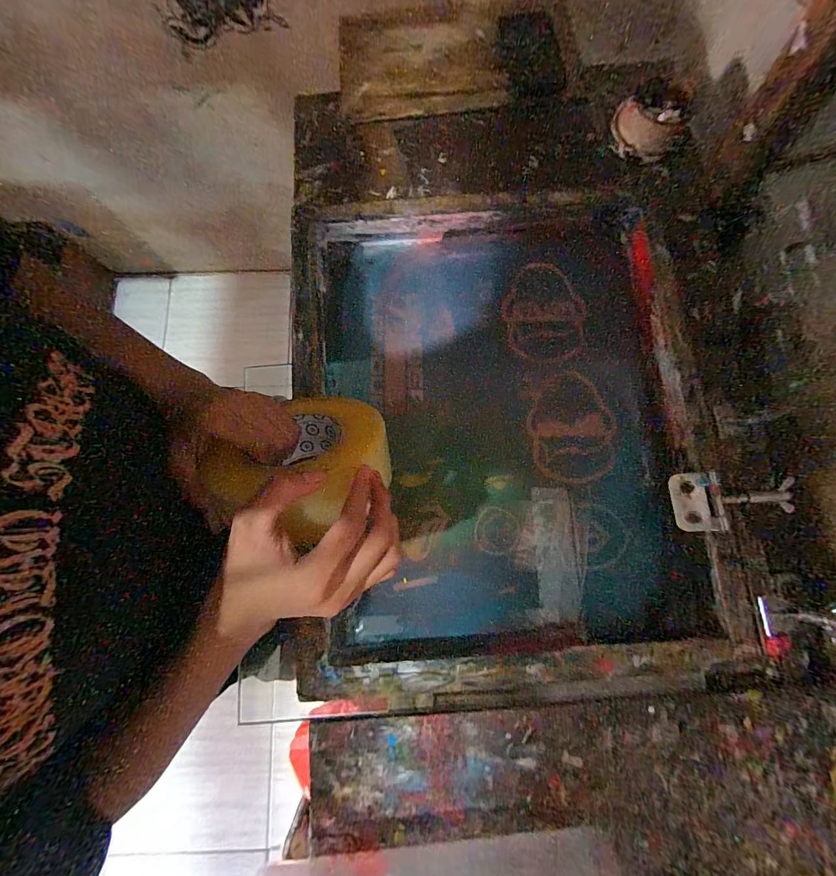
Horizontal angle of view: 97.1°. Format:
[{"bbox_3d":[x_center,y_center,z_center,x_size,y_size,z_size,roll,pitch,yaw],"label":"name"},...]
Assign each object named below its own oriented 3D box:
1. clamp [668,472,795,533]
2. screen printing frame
[{"bbox_3d":[0.329,0.068,0.389,0.116,0.030,0.058,-1,79,0],"label":"clamp"},{"bbox_3d":[0.088,-0.021,0.429,0.454,0.044,0.587,-6,79,-1],"label":"screen printing frame"}]

